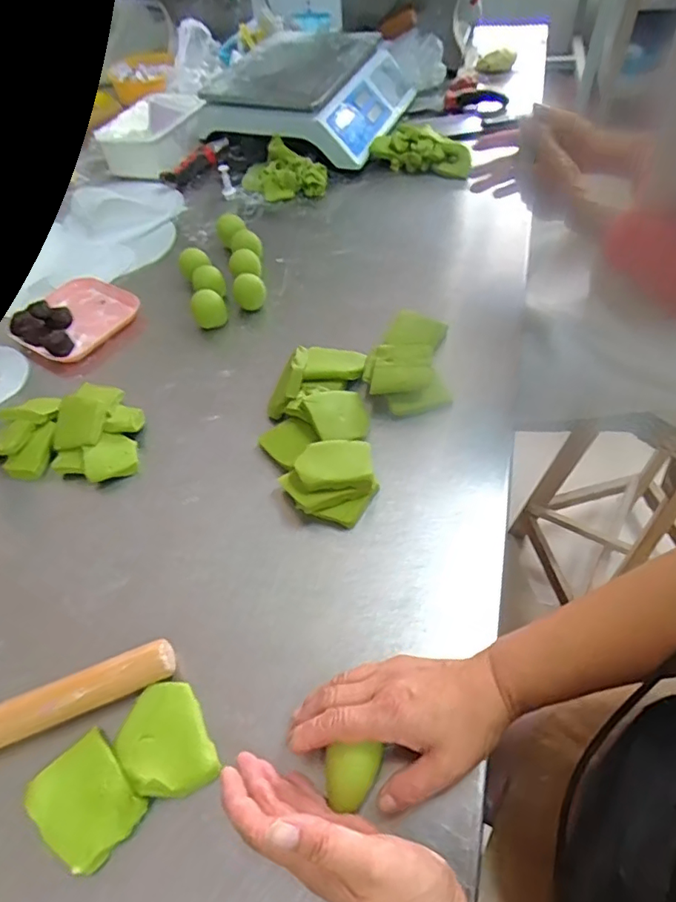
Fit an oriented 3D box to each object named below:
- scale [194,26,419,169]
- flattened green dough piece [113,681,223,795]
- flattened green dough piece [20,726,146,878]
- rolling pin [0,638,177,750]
[{"bbox_3d":[-0.049,-0.726,1.090,0.317,0.122,0.422,11,54,14],"label":"scale"},{"bbox_3d":[-0.132,0.213,0.407,0.063,0.015,0.081,-26,54,-15],"label":"flattened green dough piece"},{"bbox_3d":[-0.180,0.249,0.392,0.076,0.013,0.060,34,62,28],"label":"flattened green dough piece"},{"bbox_3d":[-0.272,0.218,0.420,0.296,0.034,0.029,-20,52,-10],"label":"rolling pin"}]

